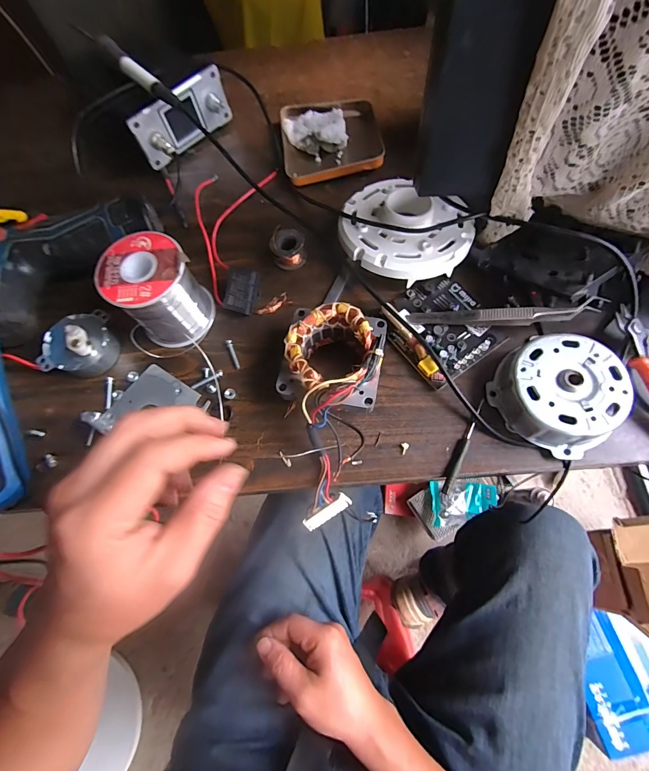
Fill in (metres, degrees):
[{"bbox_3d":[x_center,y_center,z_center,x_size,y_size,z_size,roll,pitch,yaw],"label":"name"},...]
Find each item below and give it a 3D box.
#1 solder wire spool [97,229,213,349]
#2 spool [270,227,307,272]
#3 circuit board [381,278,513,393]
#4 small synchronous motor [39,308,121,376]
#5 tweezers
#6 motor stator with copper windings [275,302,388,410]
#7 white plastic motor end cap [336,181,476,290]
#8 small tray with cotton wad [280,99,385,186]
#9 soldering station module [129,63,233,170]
[{"bbox_3d":[-0.129,-0.073,0.285,0.060,0.068,0.060,-1,72,2],"label":"solder wire spool"},{"bbox_3d":[-0.032,-0.122,0.320,0.028,0.021,0.029,-1,72,2],"label":"spool"},{"bbox_3d":[0.094,-0.050,0.288,0.077,0.014,0.082,-33,74,-8],"label":"circuit board"},{"bbox_3d":[-0.199,-0.035,0.291,0.046,0.042,0.053,4,72,4],"label":"small synchronous motor"},{"bbox_3d":[0.136,-0.055,0.279,0.135,0.015,0.012,0,71,18],"label":"tweezers"},{"bbox_3d":[0.006,-0.017,0.267,0.069,0.048,0.075,10,73,5],"label":"motor stator with copper windings"},{"bbox_3d":[0.069,-0.135,0.310,0.110,0.030,0.097,21,74,9],"label":"white plastic motor end cap"},{"bbox_3d":[0.005,-0.255,0.365,0.098,0.027,0.103,-9,72,-1],"label":"small tray with cotton wad"},{"bbox_3d":[-0.136,-0.266,0.359,0.028,0.049,0.107,34,77,12],"label":"soldering station module"}]

